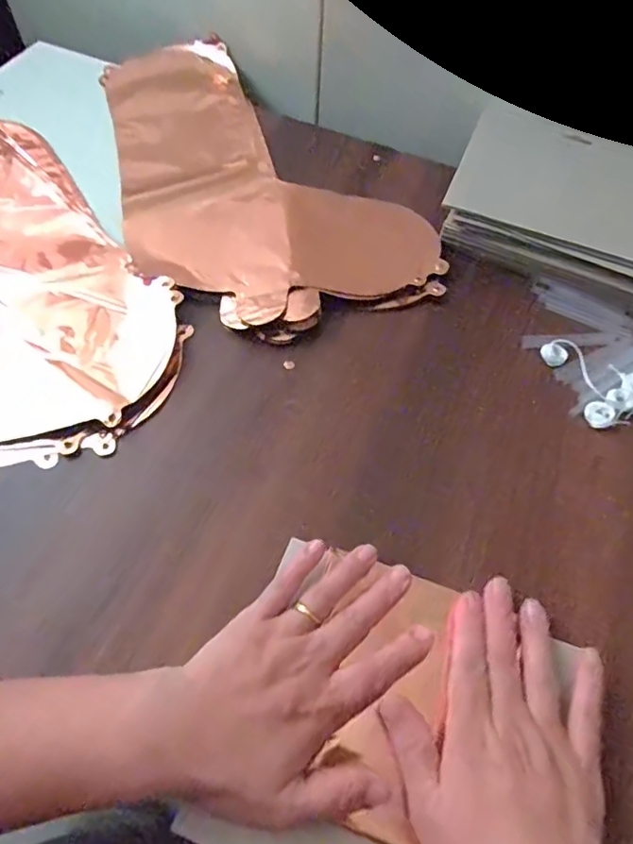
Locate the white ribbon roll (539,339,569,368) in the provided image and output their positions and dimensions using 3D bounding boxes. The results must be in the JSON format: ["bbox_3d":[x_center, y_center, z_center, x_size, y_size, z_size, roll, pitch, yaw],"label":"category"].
[{"bbox_3d":[0.191,-0.055,0.426,0.020,0.005,0.022,1,60,-3],"label":"white ribbon roll"}]

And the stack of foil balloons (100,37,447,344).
[{"bbox_3d":[-0.090,-0.241,0.513,0.228,0.022,0.434,-32,67,-19],"label":"stack of foil balloons"}]

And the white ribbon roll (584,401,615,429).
[{"bbox_3d":[0.213,-0.006,0.401,0.019,0.010,0.020,1,60,-3],"label":"white ribbon roll"}]

